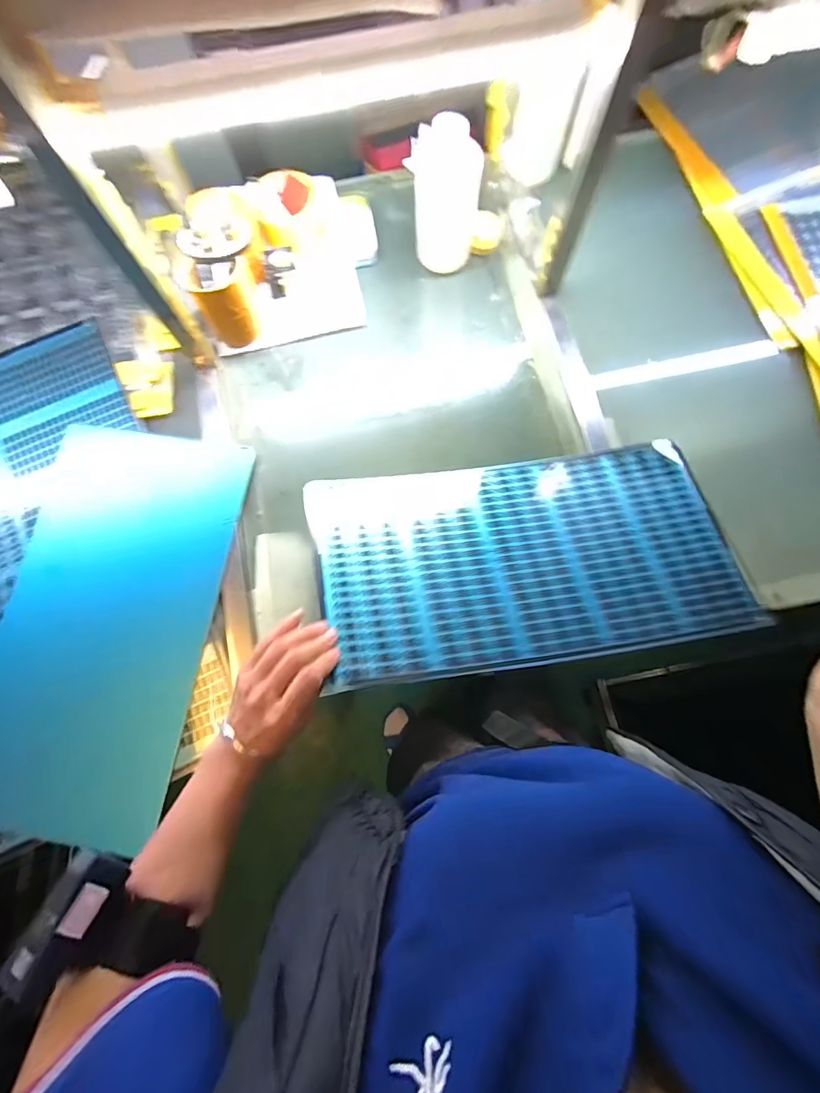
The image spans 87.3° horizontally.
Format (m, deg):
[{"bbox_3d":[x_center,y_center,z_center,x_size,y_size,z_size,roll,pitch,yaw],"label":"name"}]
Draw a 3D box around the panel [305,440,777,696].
[{"bbox_3d":[0.139,-0.001,0.493,0.478,0.028,0.258,-6,58,-10],"label":"panel"}]

